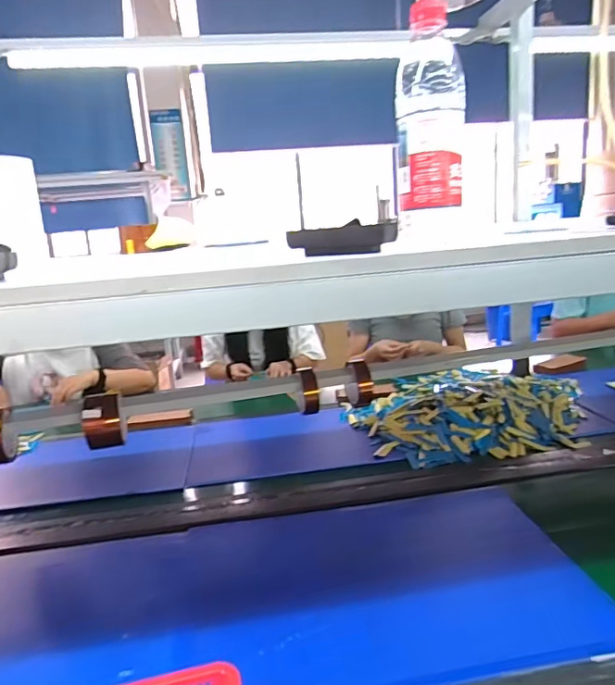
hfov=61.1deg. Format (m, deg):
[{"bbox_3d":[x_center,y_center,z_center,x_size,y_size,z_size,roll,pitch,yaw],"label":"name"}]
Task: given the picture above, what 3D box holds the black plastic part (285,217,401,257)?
[{"bbox_3d":[0.034,-0.100,0.506,0.110,0.029,0.020,2,14,24],"label":"black plastic part"}]

